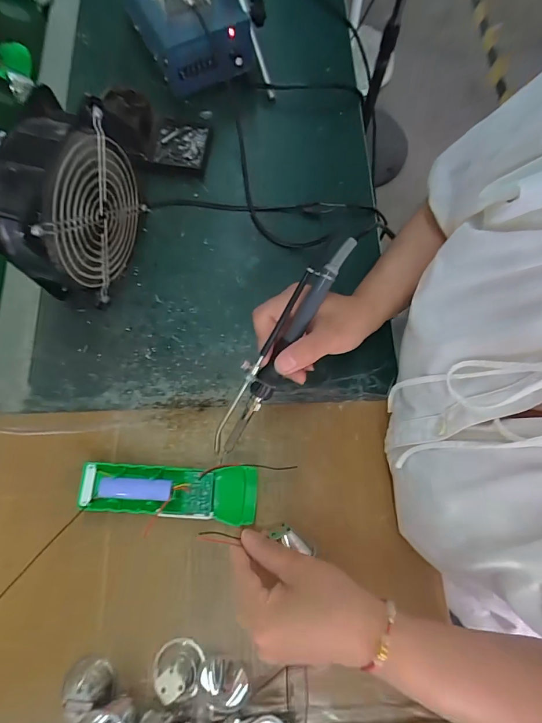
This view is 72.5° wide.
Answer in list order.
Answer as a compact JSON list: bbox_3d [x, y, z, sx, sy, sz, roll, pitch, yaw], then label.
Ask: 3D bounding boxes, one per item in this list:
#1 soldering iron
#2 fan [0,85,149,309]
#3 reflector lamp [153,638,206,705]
[{"bbox_3d":[0.007,-0.012,0.293,0.025,0.024,0.196,32,95,10],"label":"soldering iron"},{"bbox_3d":[-0.188,-0.138,0.362,0.058,0.160,0.144,17,75,5],"label":"fan"},{"bbox_3d":[-0.074,0.250,0.299,0.040,0.023,0.034,40,78,11],"label":"reflector lamp"}]

